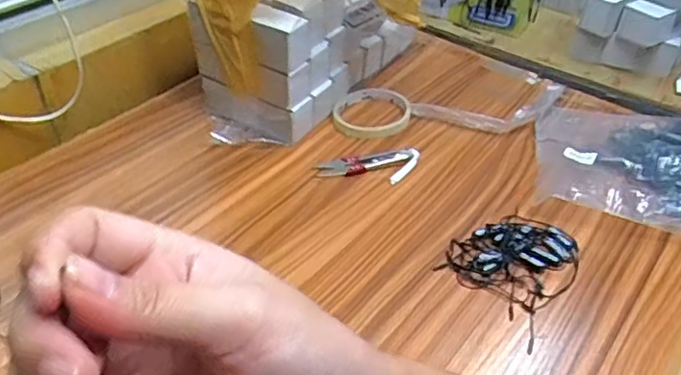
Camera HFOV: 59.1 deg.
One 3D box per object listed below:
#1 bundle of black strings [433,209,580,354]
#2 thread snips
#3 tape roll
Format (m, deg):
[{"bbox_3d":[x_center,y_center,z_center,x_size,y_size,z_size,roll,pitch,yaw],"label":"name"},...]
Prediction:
[{"bbox_3d":[0.152,0.063,0.521,0.097,0.013,0.113,33,49,30],"label":"bundle of black strings"},{"bbox_3d":[0.029,-0.021,0.605,0.104,0.008,0.043,-4,41,-7],"label":"thread snips"},{"bbox_3d":[0.037,-0.084,0.670,0.080,0.014,0.087,2,41,-1],"label":"tape roll"}]

